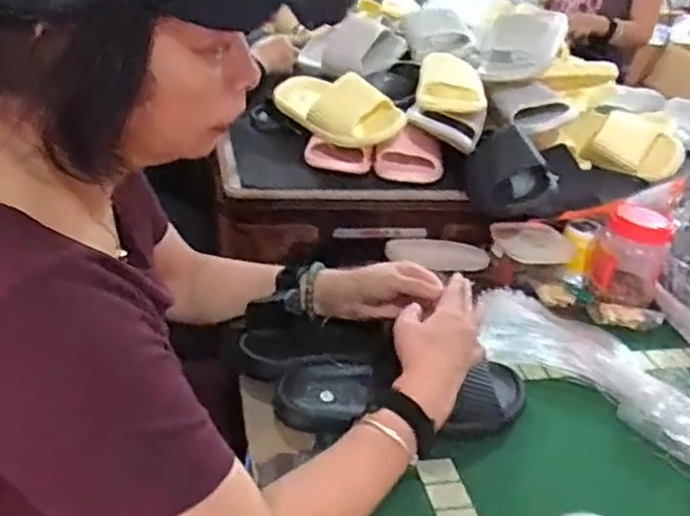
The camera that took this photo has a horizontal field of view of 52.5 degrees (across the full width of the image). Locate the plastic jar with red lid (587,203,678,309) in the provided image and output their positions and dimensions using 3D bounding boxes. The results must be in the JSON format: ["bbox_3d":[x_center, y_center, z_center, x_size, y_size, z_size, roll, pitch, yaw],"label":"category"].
[{"bbox_3d":[0.407,-0.003,1.000,0.092,0.126,0.092,17,33,16],"label":"plastic jar with red lid"}]

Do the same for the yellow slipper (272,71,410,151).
[{"bbox_3d":[-0.023,-0.231,1.054,0.223,0.079,0.072,23,35,25],"label":"yellow slipper"}]

